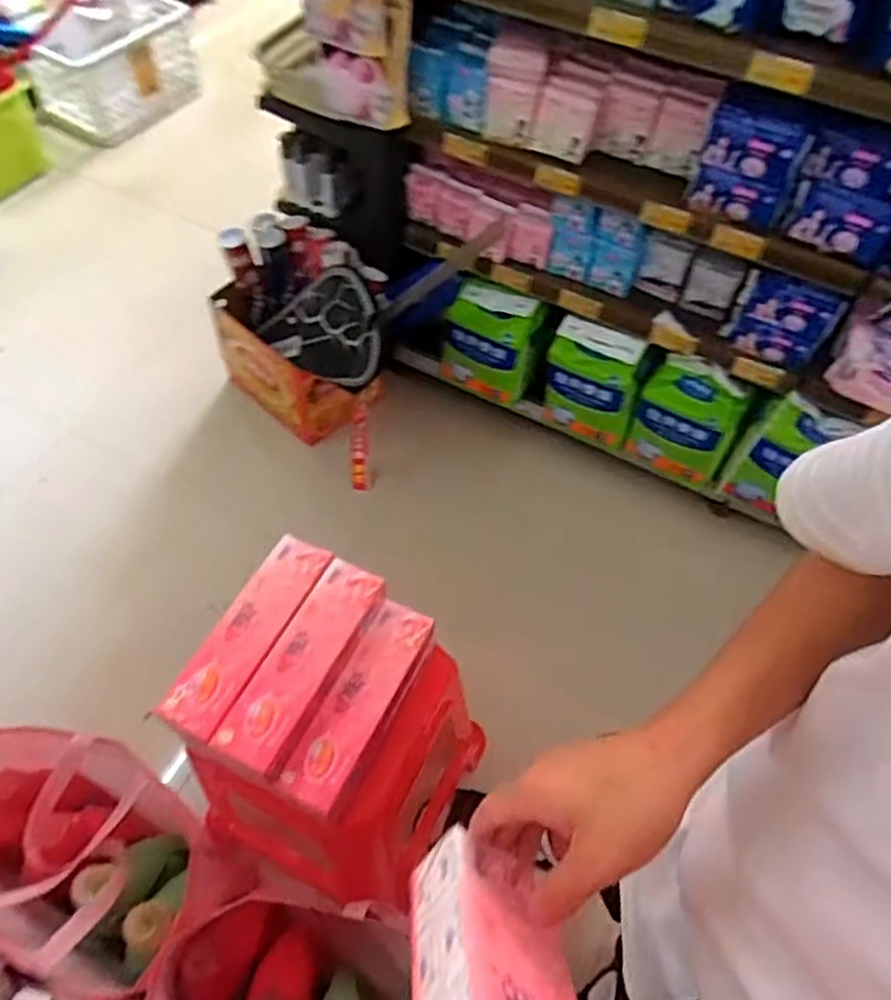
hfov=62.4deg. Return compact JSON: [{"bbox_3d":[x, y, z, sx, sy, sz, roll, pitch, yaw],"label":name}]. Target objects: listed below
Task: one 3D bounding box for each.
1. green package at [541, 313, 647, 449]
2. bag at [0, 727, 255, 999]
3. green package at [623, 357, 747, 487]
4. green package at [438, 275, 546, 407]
[{"bbox_3d":[0.314,-0.249,1.588,0.198,0.260,0.097,19,58,10],"label":"green package"},{"bbox_3d":[-0.538,0.543,1.126,0.412,0.264,0.262,26,60,14],"label":"bag"},{"bbox_3d":[0.499,-0.163,1.553,0.200,0.246,0.095,22,59,12],"label":"green package"},{"bbox_3d":[0.099,-0.342,1.669,0.218,0.275,0.093,22,59,12],"label":"green package"}]

